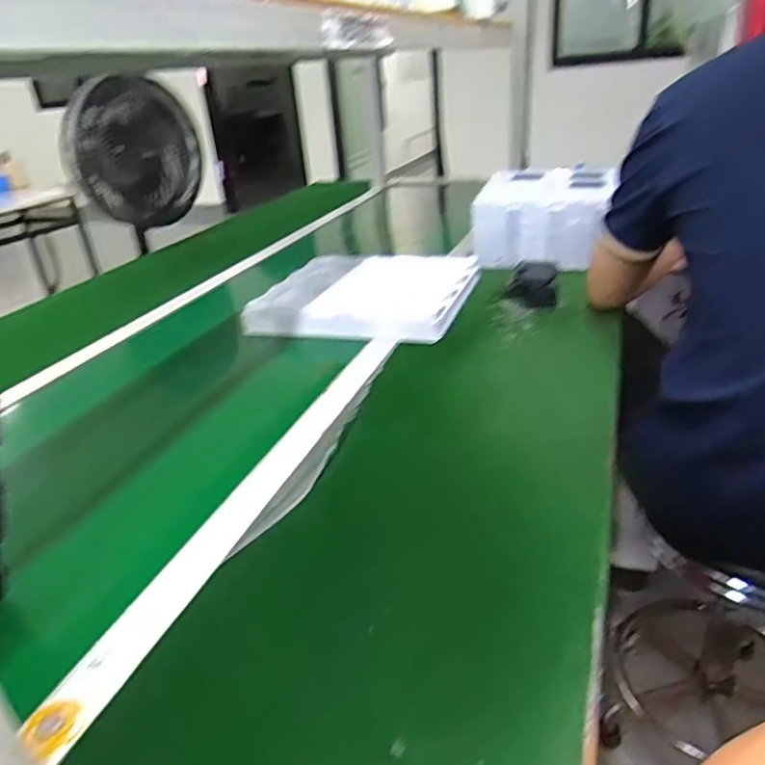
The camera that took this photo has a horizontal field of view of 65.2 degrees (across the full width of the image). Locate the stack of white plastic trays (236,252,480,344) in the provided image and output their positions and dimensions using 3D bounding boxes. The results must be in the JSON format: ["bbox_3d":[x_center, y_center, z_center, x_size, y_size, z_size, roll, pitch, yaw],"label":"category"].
[{"bbox_3d":[-0.028,-0.147,0.955,0.324,0.029,0.276,1,33,16],"label":"stack of white plastic trays"}]

